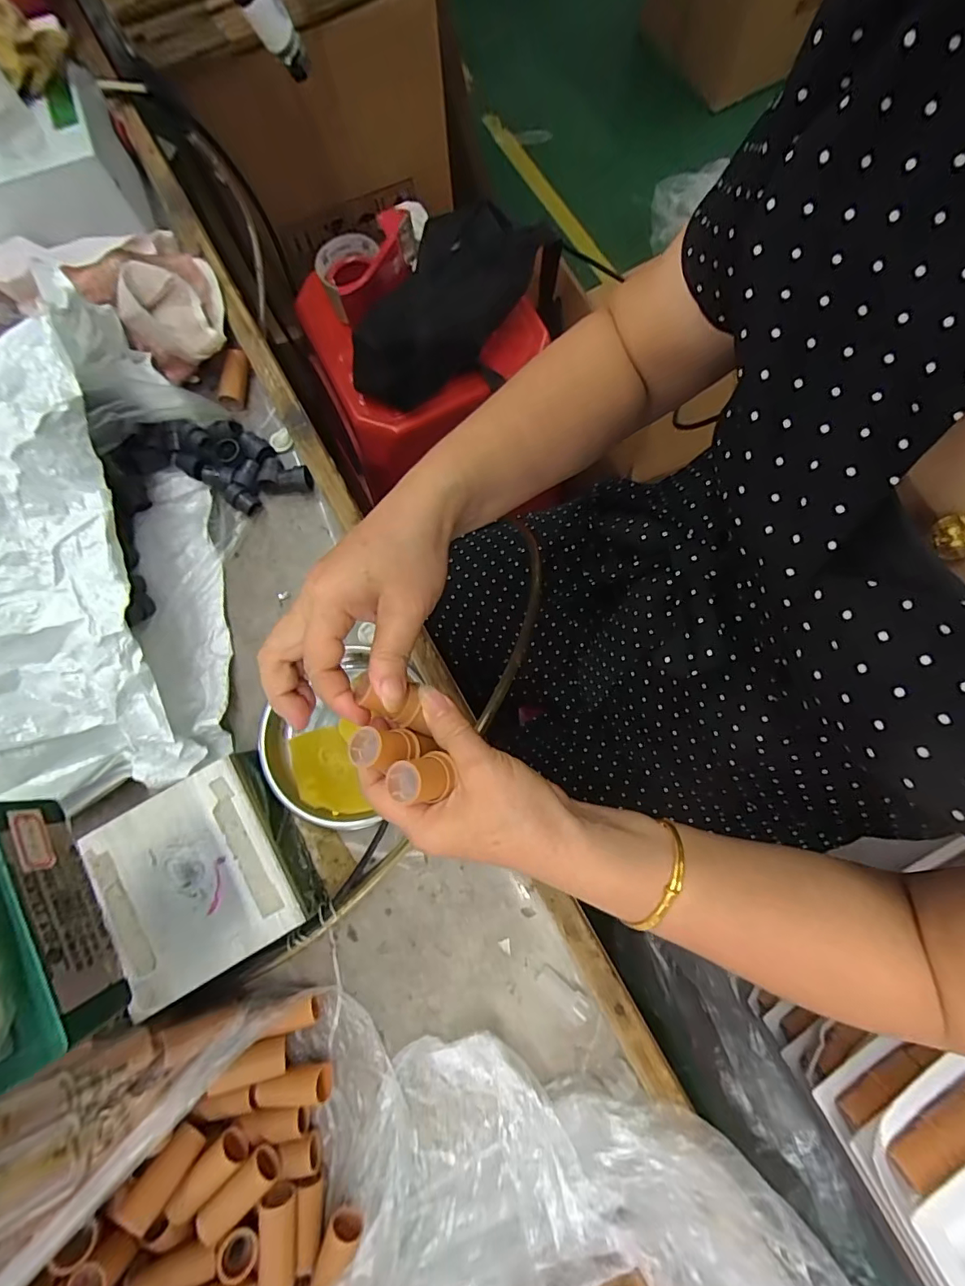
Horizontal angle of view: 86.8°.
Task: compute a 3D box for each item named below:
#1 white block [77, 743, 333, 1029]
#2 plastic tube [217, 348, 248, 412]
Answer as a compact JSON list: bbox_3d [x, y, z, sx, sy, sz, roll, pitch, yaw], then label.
[{"bbox_3d":[-0.191,0.160,0.350,0.122,0.041,0.127,-28,79,-5],"label":"white block"},{"bbox_3d":[-0.218,-0.232,0.449,0.019,0.016,0.049,8,78,3],"label":"plastic tube"}]

